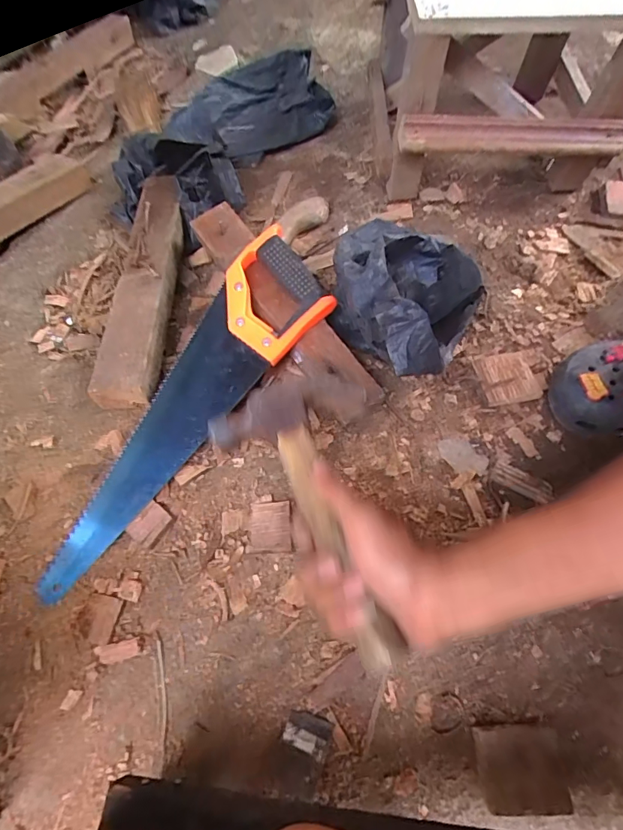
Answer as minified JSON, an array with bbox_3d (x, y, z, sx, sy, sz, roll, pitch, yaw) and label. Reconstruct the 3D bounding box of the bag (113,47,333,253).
[{"bbox_3d":[-0.118,-0.451,0.671,0.217,0.114,0.429,24,67,14],"label":"bag"}]

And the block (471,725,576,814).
[{"bbox_3d":[0.151,0.260,0.331,0.058,0.030,0.049,-3,63,1],"label":"block"}]

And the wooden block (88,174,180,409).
[{"bbox_3d":[-0.201,-0.169,0.563,0.076,0.048,0.345,1,63,4],"label":"wooden block"}]

